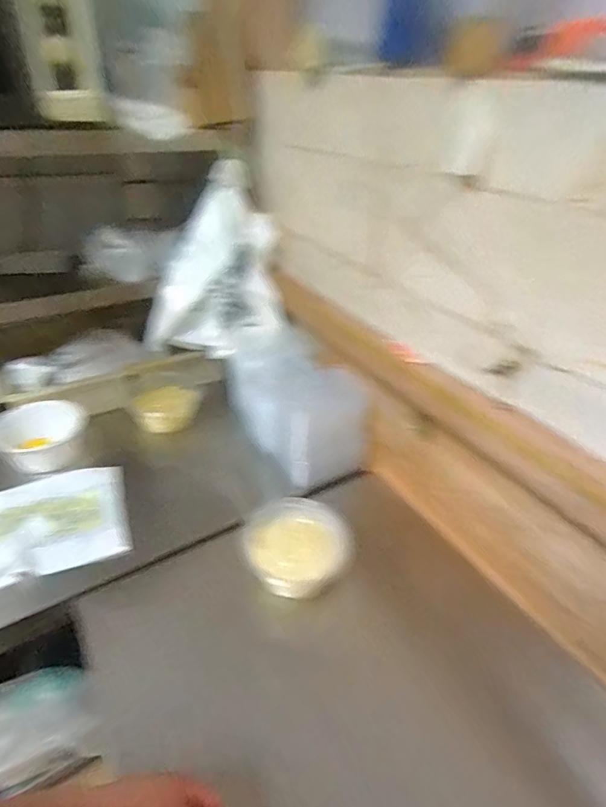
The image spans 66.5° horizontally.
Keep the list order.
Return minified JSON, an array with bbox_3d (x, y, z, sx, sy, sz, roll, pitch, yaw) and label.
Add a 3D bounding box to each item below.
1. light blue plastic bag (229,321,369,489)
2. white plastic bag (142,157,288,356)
[{"bbox_3d":[-0.029,-0.011,1.012,0.153,0.197,0.370,-16,39,-26],"label":"light blue plastic bag"},{"bbox_3d":[-0.162,-0.290,1.026,0.279,0.421,0.072,18,17,-10],"label":"white plastic bag"}]

